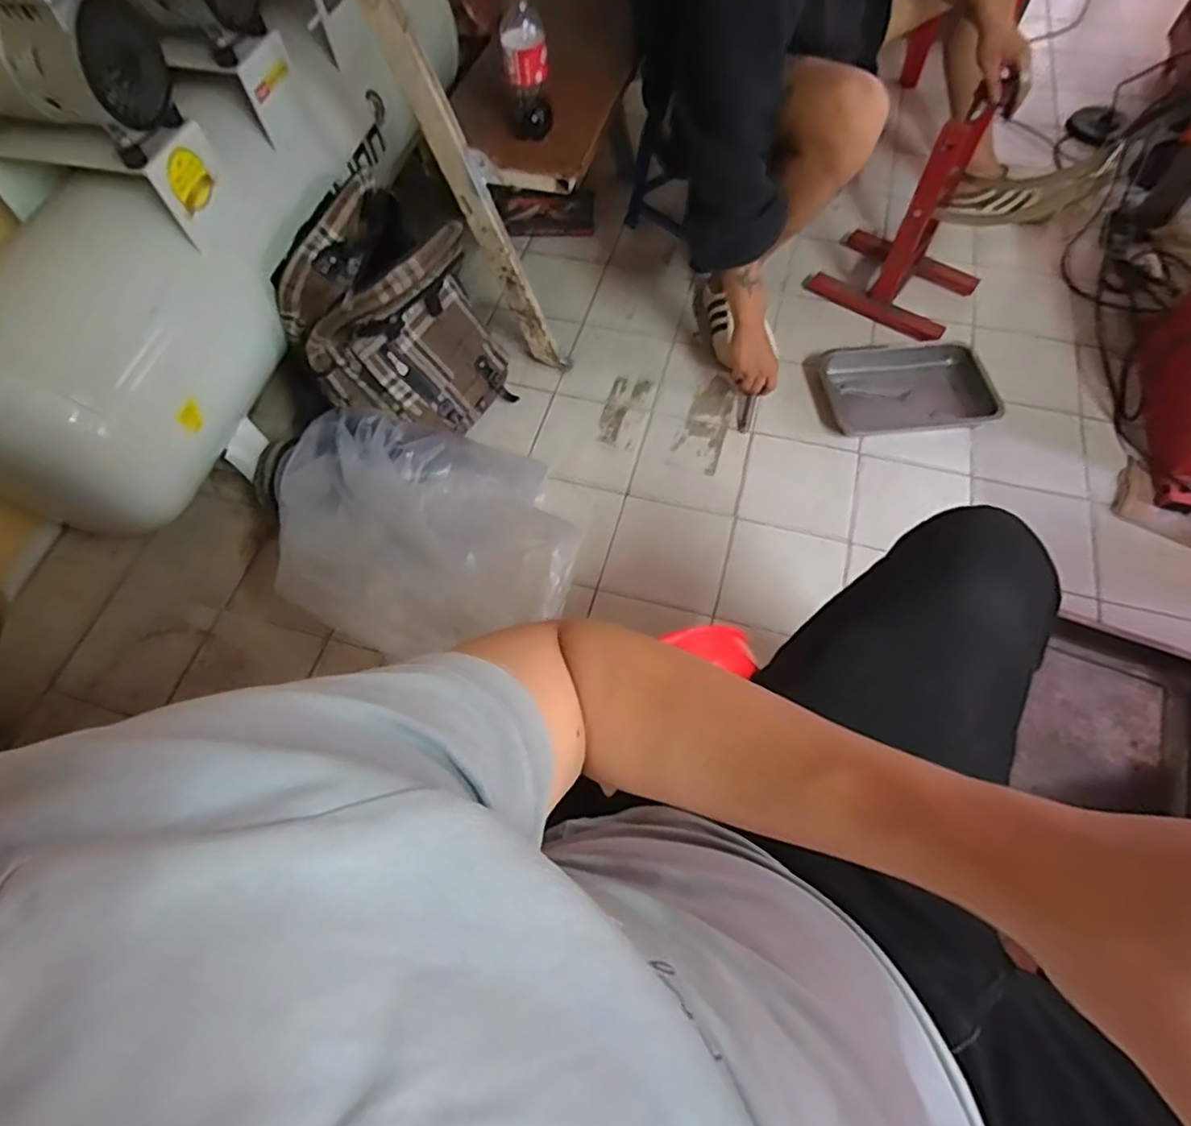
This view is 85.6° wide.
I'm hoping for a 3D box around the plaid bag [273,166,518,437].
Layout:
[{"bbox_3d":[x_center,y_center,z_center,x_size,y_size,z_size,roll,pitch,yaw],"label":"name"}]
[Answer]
[{"bbox_3d":[-0.325,-0.398,1.102,0.234,0.340,0.291,22,65,13],"label":"plaid bag"}]

